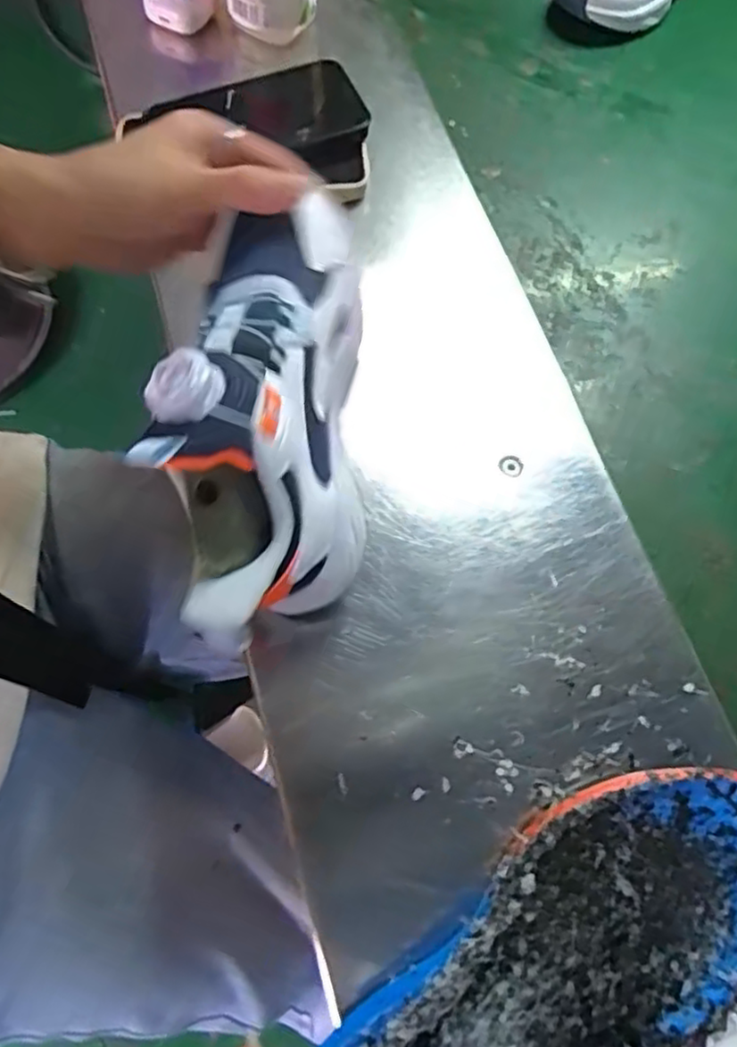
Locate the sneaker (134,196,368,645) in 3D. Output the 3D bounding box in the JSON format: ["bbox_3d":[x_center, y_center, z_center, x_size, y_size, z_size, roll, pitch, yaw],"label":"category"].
[{"bbox_3d":[-0.045,-0.045,0.315,0.081,0.110,0.186,-2,69,-2],"label":"sneaker"}]

